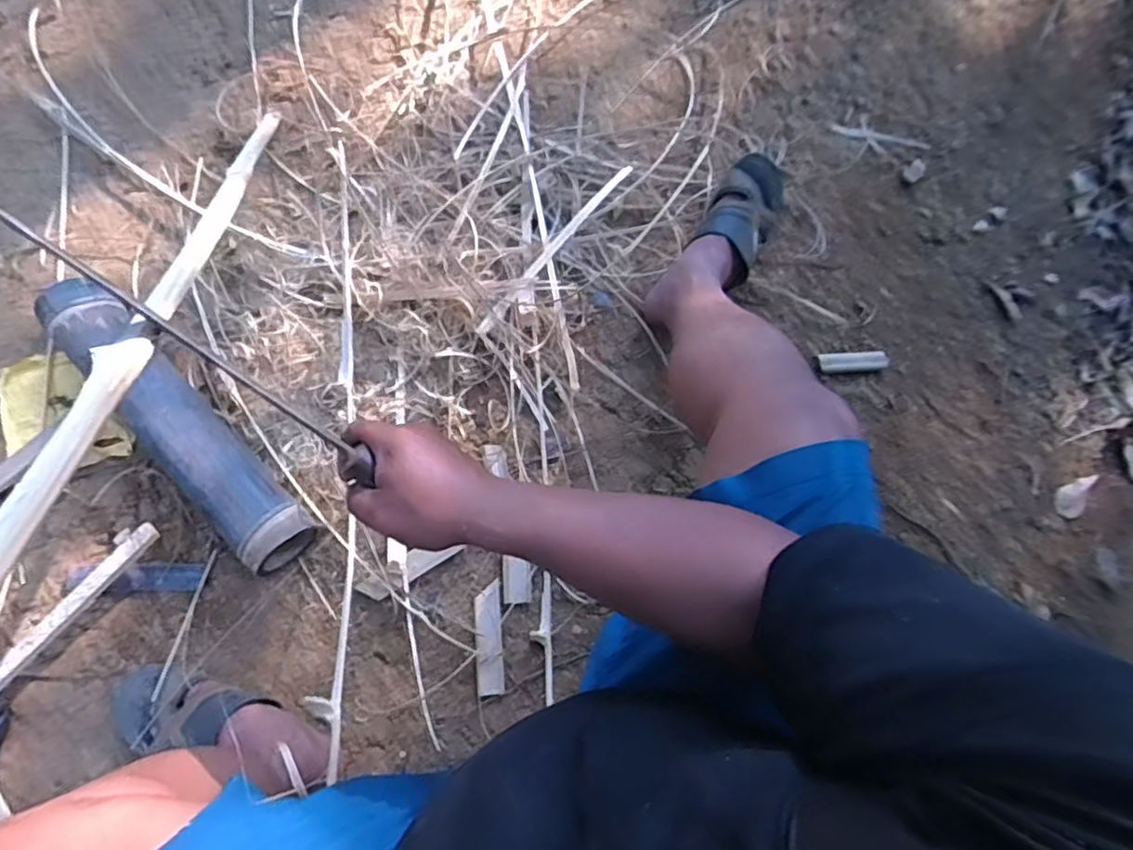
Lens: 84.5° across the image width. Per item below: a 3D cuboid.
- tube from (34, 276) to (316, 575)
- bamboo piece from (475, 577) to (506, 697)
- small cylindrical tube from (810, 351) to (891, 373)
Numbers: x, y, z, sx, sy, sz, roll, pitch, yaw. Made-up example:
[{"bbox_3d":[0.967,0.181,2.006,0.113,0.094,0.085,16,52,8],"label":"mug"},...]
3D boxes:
[{"bbox_3d":[-0.523,-0.010,0.830,0.497,0.091,0.099,45,77,6],"label":"tube"},{"bbox_3d":[-0.100,0.276,0.807,0.034,0.005,0.137,-4,73,-3],"label":"bamboo piece"},{"bbox_3d":[0.439,-0.097,0.957,0.112,0.028,0.033,-4,76,-6],"label":"small cylindrical tube"}]

